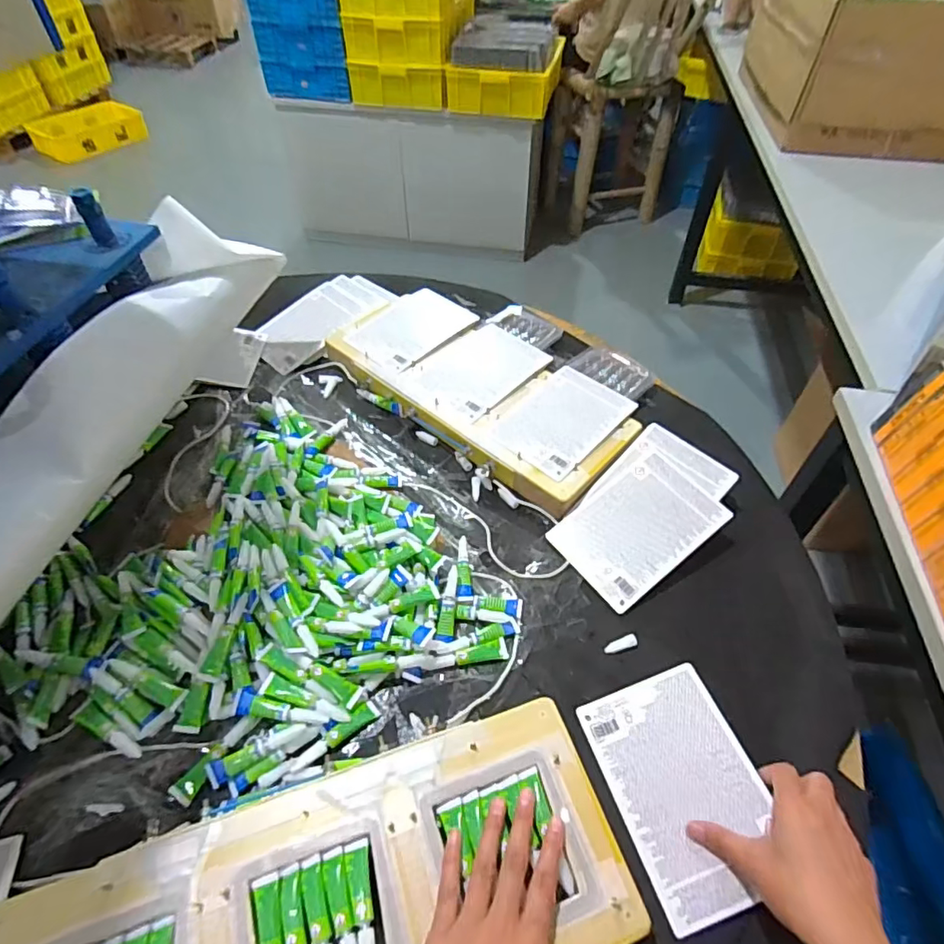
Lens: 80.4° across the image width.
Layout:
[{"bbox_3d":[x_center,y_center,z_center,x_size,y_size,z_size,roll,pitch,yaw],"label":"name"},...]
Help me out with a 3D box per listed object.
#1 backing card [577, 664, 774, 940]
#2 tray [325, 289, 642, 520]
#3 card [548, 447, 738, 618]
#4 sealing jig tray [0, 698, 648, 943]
[{"bbox_3d":[0.176,0.257,0.462,0.116,0.008,0.170,-21,52,-3],"label":"backing card"},{"bbox_3d":[0.009,-0.119,0.757,0.426,0.047,0.204,35,58,26],"label":"tray"},{"bbox_3d":[0.182,0.059,0.611,0.170,0.005,0.117,-37,60,-11],"label":"card"},{"bbox_3d":[-0.104,0.303,0.382,0.421,0.014,0.172,-18,51,-15],"label":"sealing jig tray"}]

